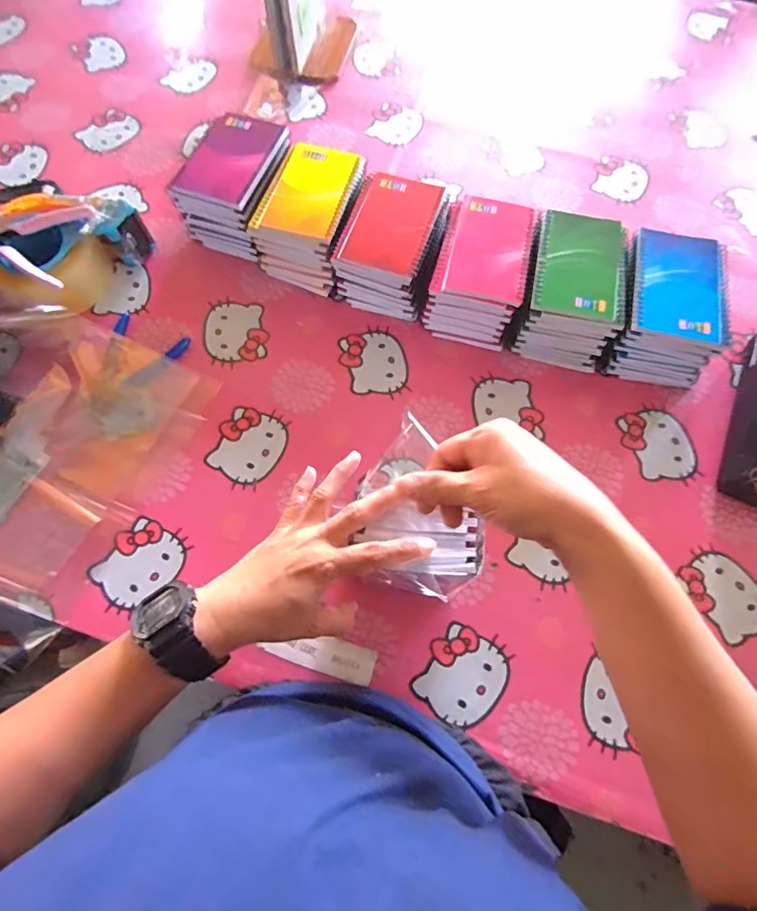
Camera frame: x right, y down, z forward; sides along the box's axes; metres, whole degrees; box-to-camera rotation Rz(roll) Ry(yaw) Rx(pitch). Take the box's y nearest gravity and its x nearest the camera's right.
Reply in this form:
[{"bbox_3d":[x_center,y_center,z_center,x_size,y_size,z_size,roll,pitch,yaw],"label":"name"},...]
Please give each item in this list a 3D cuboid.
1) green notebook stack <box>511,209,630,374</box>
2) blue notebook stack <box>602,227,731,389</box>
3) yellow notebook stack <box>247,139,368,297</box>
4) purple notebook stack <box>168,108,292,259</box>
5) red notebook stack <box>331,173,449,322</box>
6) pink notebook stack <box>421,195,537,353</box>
[{"bbox_3d":[0.207,-0.182,0.538,0.097,0.083,0.140,12,70,2],"label":"green notebook stack"},{"bbox_3d":[0.305,-0.160,0.531,0.103,0.085,0.138,11,70,2],"label":"blue notebook stack"},{"bbox_3d":[-0.074,-0.281,0.575,0.104,0.075,0.145,24,71,7],"label":"yellow notebook stack"},{"bbox_3d":[-0.166,-0.328,0.590,0.107,0.076,0.144,20,70,5],"label":"purple notebook stack"},{"bbox_3d":[0.016,-0.238,0.558,0.100,0.077,0.124,19,70,5],"label":"red notebook stack"},{"bbox_3d":[0.113,-0.205,0.549,0.093,0.076,0.134,16,70,4],"label":"pink notebook stack"}]

